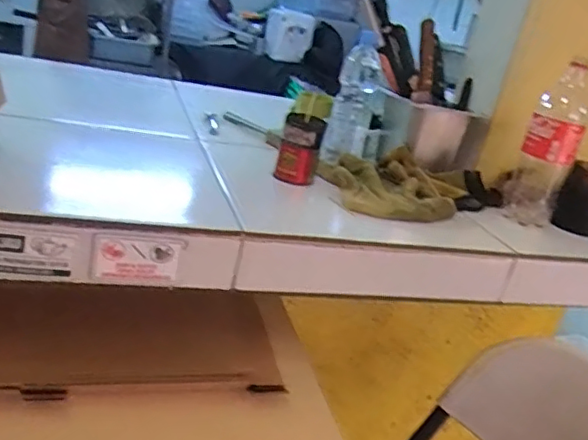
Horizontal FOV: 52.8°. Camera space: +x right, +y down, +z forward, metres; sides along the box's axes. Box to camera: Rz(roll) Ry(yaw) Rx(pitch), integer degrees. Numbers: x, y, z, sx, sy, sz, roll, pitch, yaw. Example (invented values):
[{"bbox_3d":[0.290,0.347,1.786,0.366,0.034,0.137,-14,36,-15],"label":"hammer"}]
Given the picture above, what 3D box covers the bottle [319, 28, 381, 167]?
[{"bbox_3d":[0.105,-0.203,1.014,0.078,0.209,0.071,13,20,0],"label":"bottle"}]

